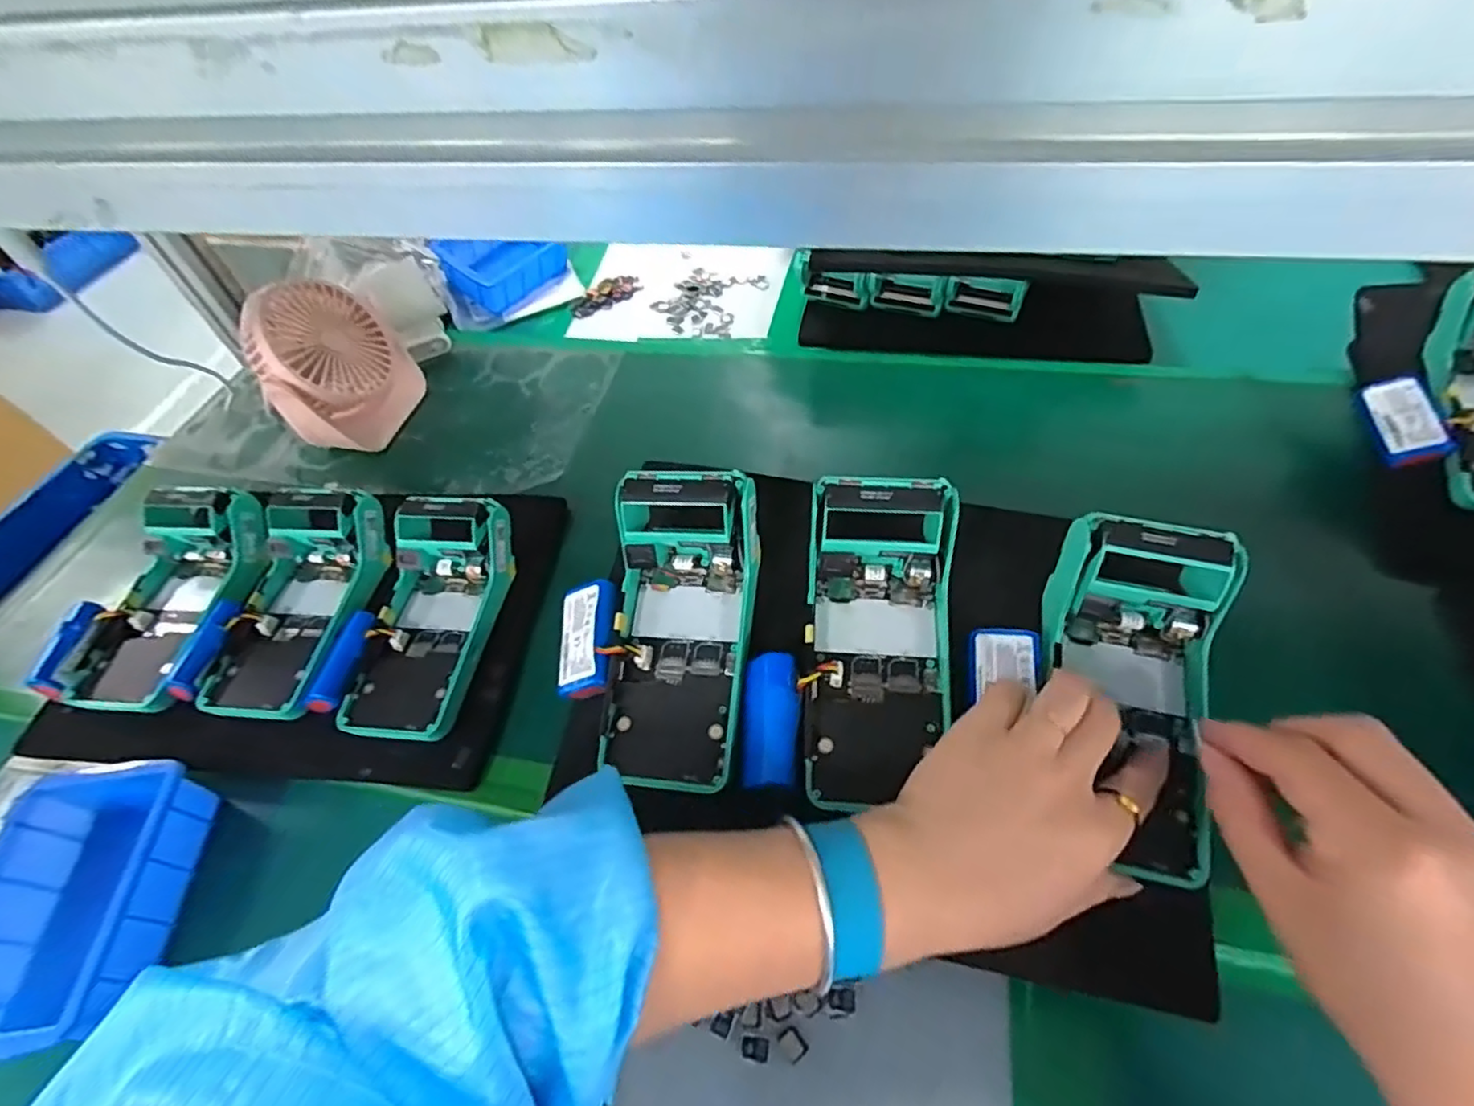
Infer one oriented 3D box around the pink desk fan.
[{"bbox_3d":[-0.365,-0.173,0.588,0.066,0.145,0.121,10,54,13],"label":"pink desk fan"}]

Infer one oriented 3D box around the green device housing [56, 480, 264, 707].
[{"bbox_3d":[-0.426,0.028,0.474,0.085,0.075,0.165,2,50,7],"label":"green device housing"}]

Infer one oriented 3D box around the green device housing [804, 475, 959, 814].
[{"bbox_3d":[0.075,0.045,0.345,0.076,0.047,0.166,5,84,10],"label":"green device housing"}]

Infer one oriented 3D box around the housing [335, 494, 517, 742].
[{"bbox_3d":[-0.215,0.045,0.455,0.073,0.052,0.169,4,68,8],"label":"housing"}]

